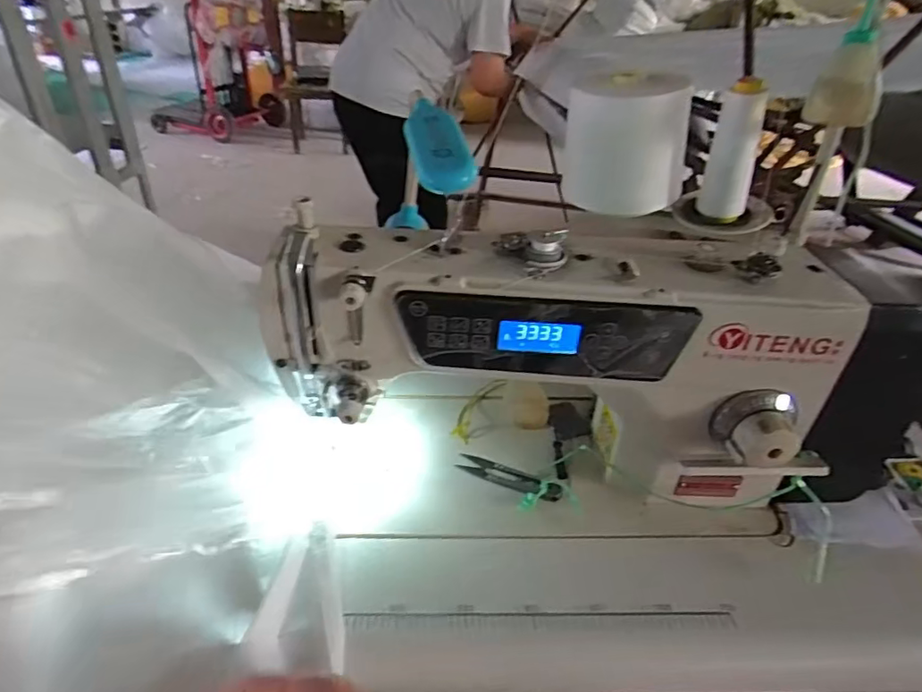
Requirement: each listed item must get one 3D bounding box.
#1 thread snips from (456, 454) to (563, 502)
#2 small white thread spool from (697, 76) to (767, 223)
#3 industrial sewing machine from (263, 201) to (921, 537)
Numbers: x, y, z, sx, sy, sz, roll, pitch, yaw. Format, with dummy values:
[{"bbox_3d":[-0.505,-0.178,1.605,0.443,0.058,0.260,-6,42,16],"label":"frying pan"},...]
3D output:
[{"bbox_3d":[0.044,0.119,0.518,0.097,0.013,0.024,20,38,23],"label":"thread snips"},{"bbox_3d":[0.316,-0.220,0.663,0.049,0.160,0.047,2,35,-2],"label":"small white thread spool"},{"bbox_3d":[0.108,0.018,0.481,0.493,0.222,0.178,4,35,0],"label":"industrial sewing machine"}]

